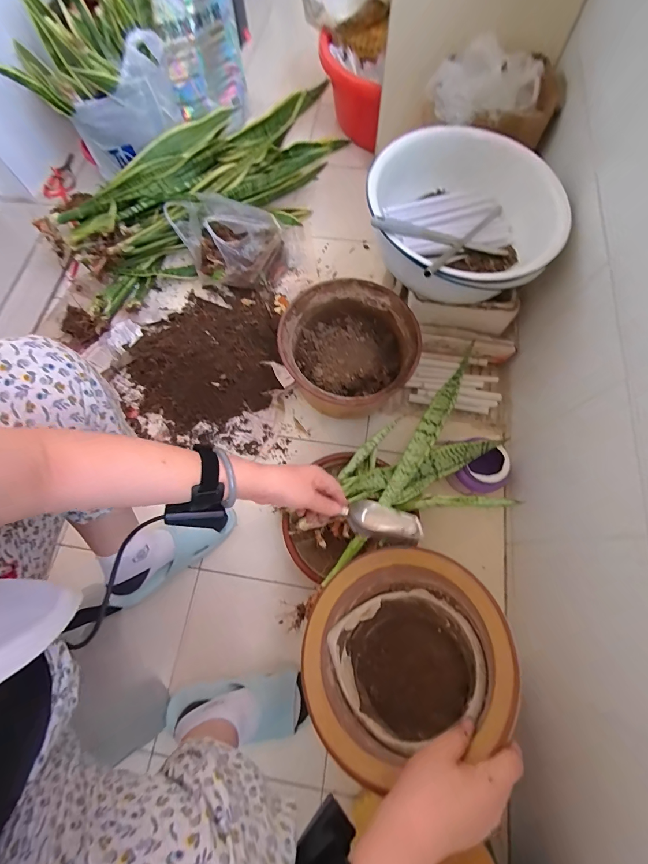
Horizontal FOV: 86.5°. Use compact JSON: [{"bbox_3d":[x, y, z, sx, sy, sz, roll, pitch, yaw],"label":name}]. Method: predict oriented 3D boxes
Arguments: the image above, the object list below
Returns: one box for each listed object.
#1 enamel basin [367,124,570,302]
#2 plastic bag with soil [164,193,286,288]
[{"bbox_3d":[0.243,-0.384,0.636,0.322,0.129,0.317,-1,71,2],"label":"enamel basin"},{"bbox_3d":[-0.229,-0.474,0.844,0.214,0.164,0.224,-31,73,-9],"label":"plastic bag with soil"}]

